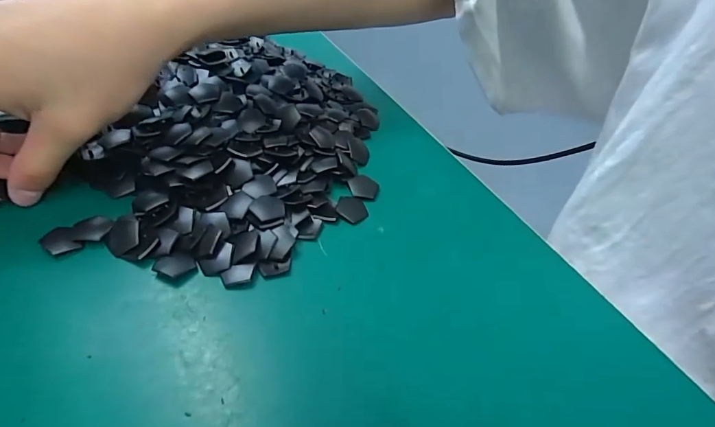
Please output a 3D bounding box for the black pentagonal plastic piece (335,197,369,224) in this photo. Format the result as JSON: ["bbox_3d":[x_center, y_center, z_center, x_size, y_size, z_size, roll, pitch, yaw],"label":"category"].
[{"bbox_3d":[-0.003,-0.002,0.237,0.018,0.004,0.018,-2,47,-8],"label":"black pentagonal plastic piece"}]

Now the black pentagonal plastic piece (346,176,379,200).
[{"bbox_3d":[0.004,-0.016,0.250,0.019,0.004,0.018,5,46,-1],"label":"black pentagonal plastic piece"}]

